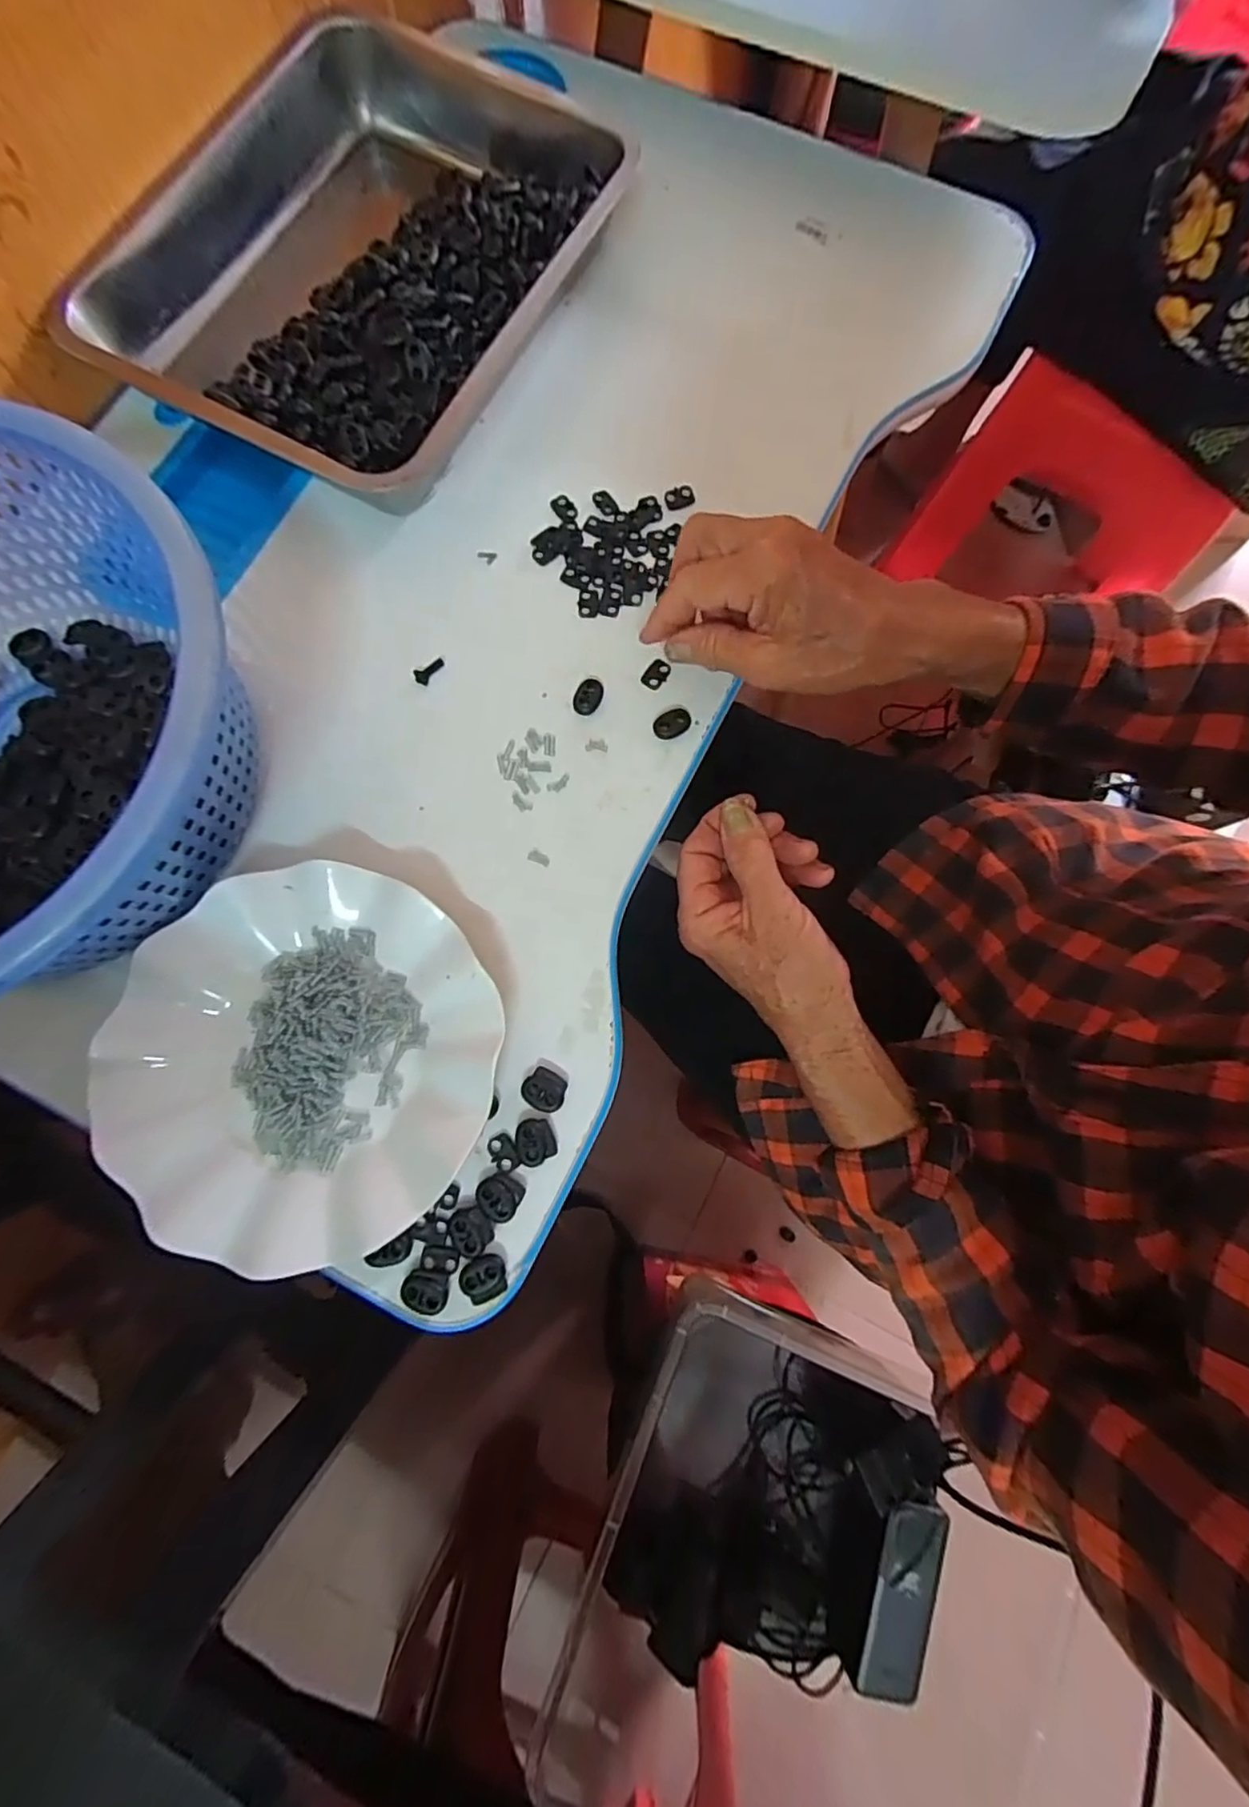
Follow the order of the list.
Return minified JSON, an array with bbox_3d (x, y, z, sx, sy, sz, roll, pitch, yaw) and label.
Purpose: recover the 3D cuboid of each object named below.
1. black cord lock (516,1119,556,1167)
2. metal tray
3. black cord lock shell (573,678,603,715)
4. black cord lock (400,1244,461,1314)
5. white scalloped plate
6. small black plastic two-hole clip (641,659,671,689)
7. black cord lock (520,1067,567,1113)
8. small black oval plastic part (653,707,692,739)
[{"bbox_3d":[-0.044,0.115,0.305,0.018,0.004,0.021,-20,79,-4],"label":"black cord lock"},{"bbox_3d":[-0.156,-0.398,0.392,0.249,0.048,0.319,27,80,6],"label":"metal tray"},{"bbox_3d":[-0.021,-0.118,0.356,0.016,0.004,0.022,15,79,3],"label":"black cord lock shell"},{"bbox_3d":[-0.091,0.174,0.291,0.021,0.004,0.027,15,79,3],"label":"black cord lock"},{"bbox_3d":[-0.154,0.074,0.305,0.178,0.023,0.177,0,78,0],"label":"white scalloped plate"},{"bbox_3d":[0.018,-0.132,0.359,0.013,0.004,0.017,30,80,6],"label":"small black plastic two-hole clip"},{"bbox_3d":[-0.040,0.092,0.309,0.021,0.004,0.019,26,79,5],"label":"black cord lock"},{"bbox_3d":[0.027,-0.102,0.353,0.022,0.004,0.016,-21,79,-4],"label":"small black oval plastic part"}]

